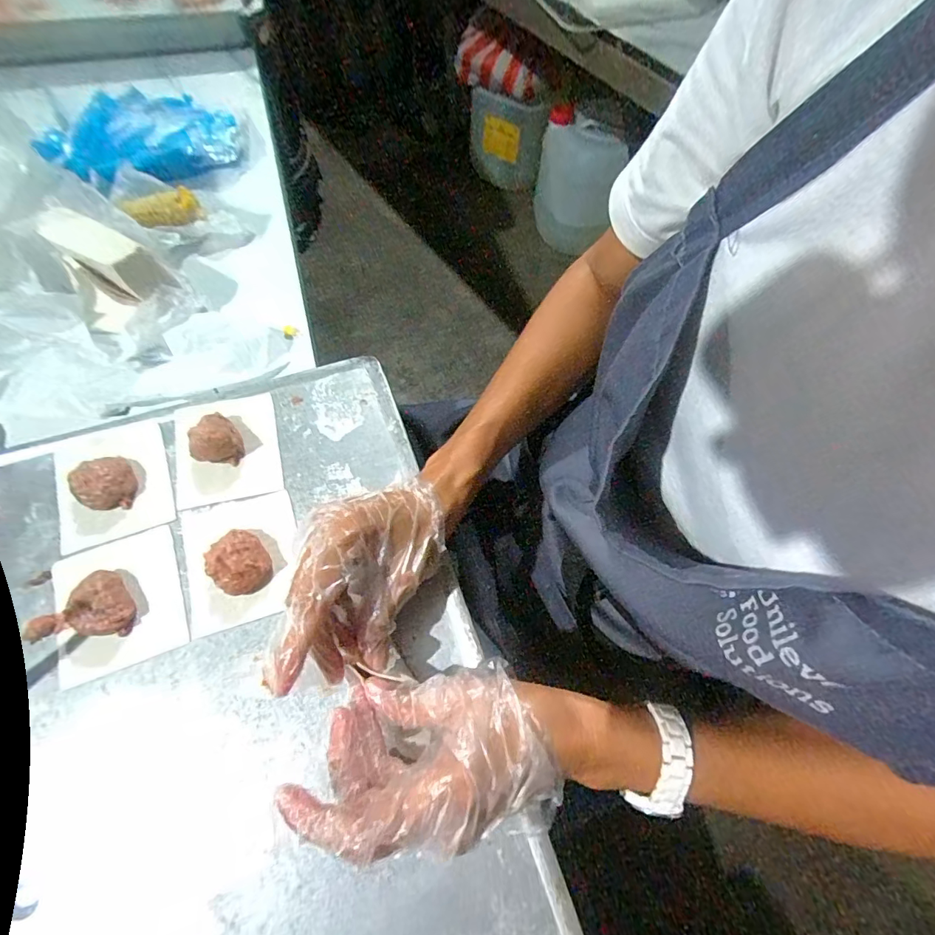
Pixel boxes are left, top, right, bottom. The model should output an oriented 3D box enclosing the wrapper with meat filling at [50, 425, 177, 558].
[{"bbox_3d":[-0.258,0.008,0.323,0.072,0.021,0.085,-20,65,-12],"label":"wrapper with meat filling"}]

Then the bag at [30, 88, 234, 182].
[{"bbox_3d":[-0.355,-0.360,0.493,0.200,0.040,0.161,-41,73,-21],"label":"bag"}]

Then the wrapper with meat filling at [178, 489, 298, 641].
[{"bbox_3d":[-0.154,0.056,0.301,0.074,0.021,0.088,-17,65,-11],"label":"wrapper with meat filling"}]

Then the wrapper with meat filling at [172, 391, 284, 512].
[{"bbox_3d":[-0.182,-0.021,0.332,0.075,0.027,0.085,-13,64,-9],"label":"wrapper with meat filling"}]

